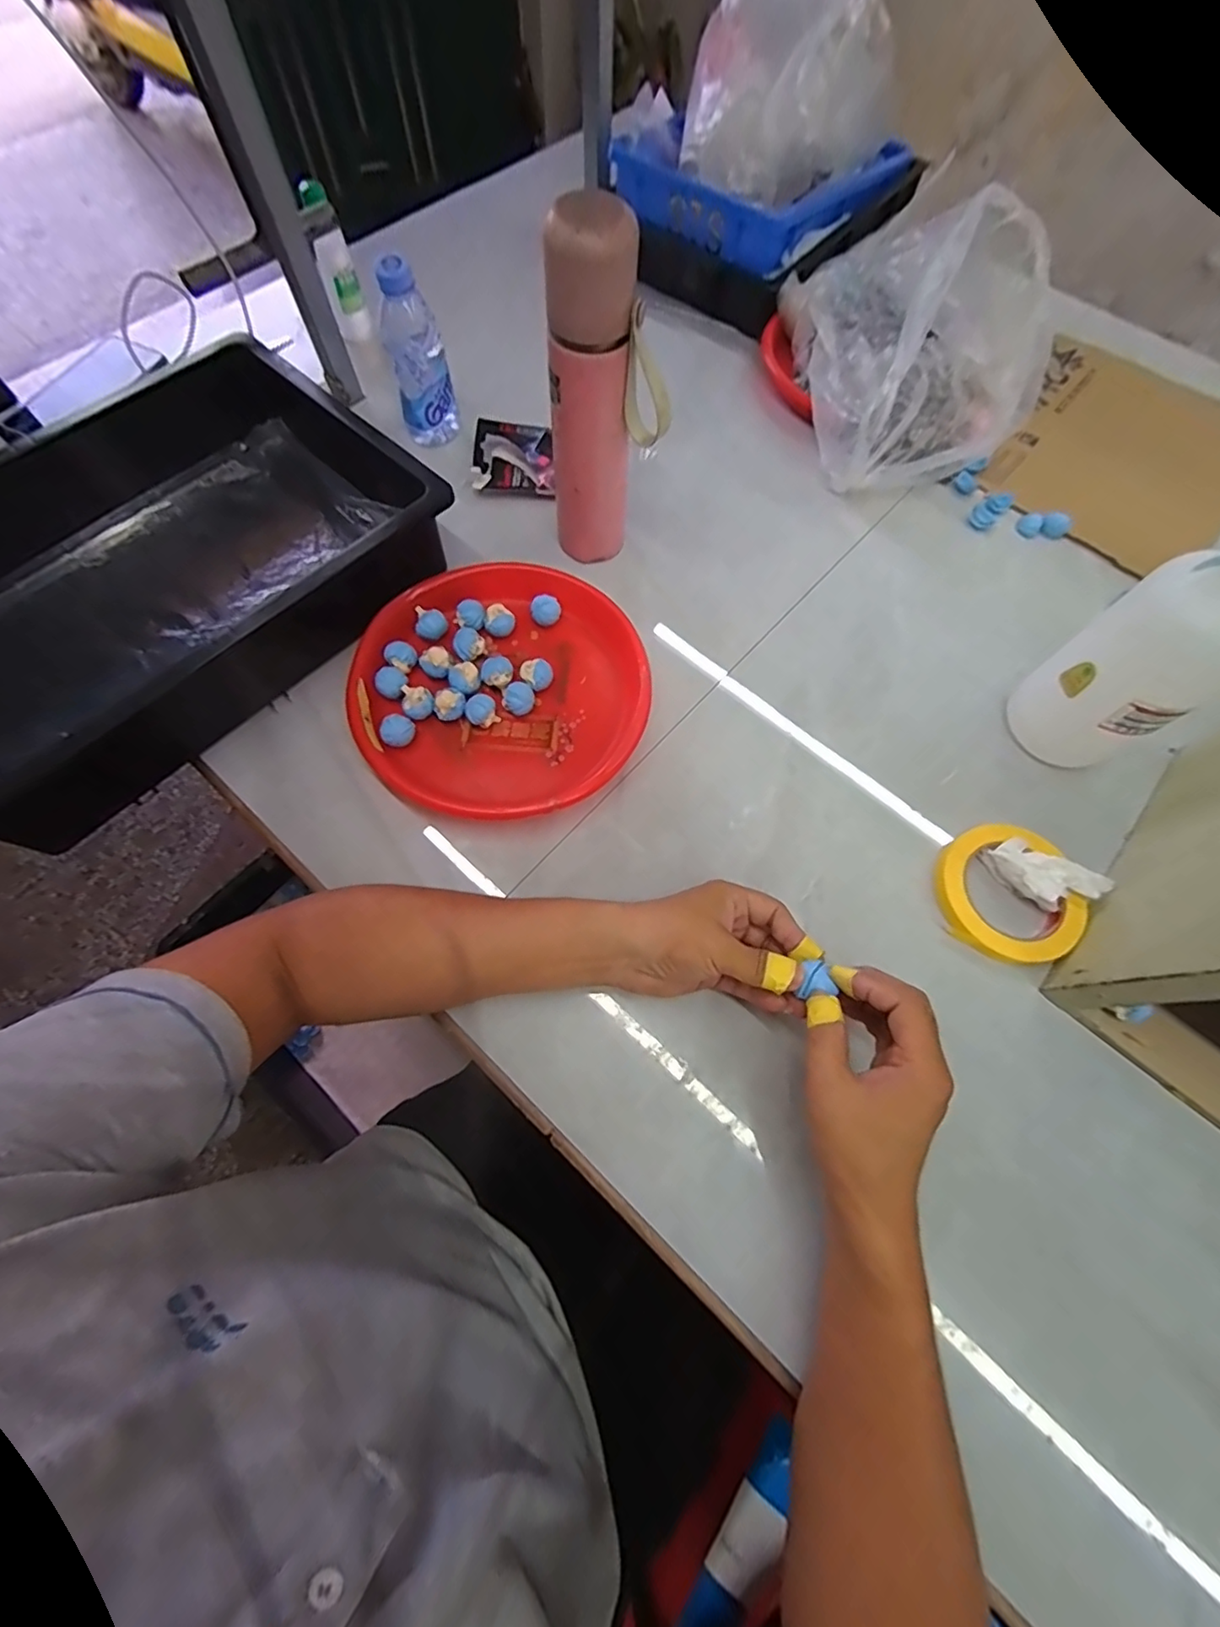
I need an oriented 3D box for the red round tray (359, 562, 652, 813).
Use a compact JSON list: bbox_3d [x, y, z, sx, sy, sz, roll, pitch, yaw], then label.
[{"bbox_3d":[-0.094,-0.111,0.511,0.239,0.039,0.248,0,69,0],"label":"red round tray"}]

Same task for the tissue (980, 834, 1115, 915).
[{"bbox_3d":[0.346,0.053,0.459,0.086,0.026,0.043,27,71,9],"label":"tissue"}]

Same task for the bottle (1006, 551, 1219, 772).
[{"bbox_3d":[0.403,-0.112,0.432,0.097,0.204,0.093,-28,72,-11],"label":"bottle"}]

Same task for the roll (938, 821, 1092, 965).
[{"bbox_3d":[0.317,0.063,0.457,0.104,0.020,0.108,0,69,0],"label":"roll"}]

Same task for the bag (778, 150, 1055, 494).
[{"bbox_3d":[0.302,-0.497,0.582,0.168,0.202,0.279,-4,69,-2],"label":"bag"}]

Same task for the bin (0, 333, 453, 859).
[{"bbox_3d":[-0.394,-0.209,0.512,0.309,0.096,0.471,38,73,13],"label":"bin"}]

